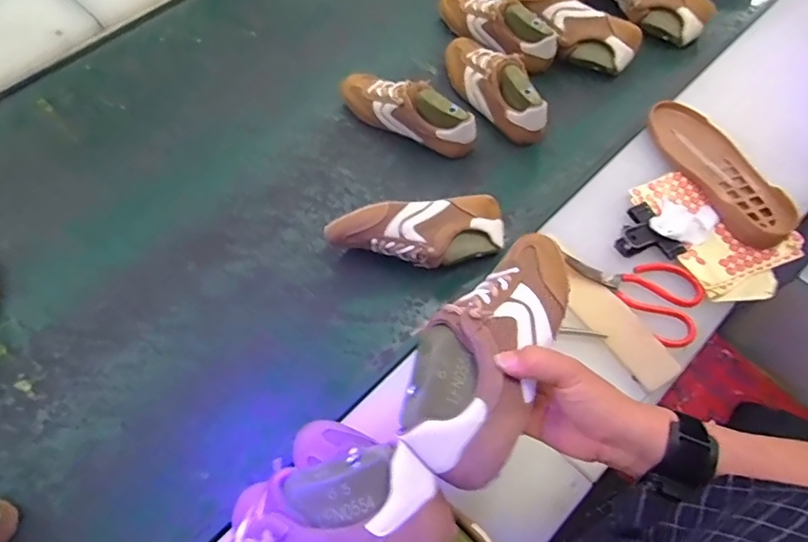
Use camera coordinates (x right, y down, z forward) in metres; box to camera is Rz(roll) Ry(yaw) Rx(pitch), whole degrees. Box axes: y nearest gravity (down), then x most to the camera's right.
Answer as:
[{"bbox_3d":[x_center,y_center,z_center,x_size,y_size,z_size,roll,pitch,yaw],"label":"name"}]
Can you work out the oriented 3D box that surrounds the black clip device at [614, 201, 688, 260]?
[{"bbox_3d":[0.321,-0.047,0.680,0.074,0.021,0.087,-24,65,-11],"label":"black clip device"}]

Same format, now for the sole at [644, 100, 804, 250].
[{"bbox_3d":[0.443,-0.148,0.717,0.080,0.027,0.259,-22,65,-10],"label":"sole"}]

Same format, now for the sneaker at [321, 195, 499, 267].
[{"bbox_3d":[0.019,-0.048,0.707,0.234,0.081,0.077,-8,62,-4],"label":"sneaker"}]

